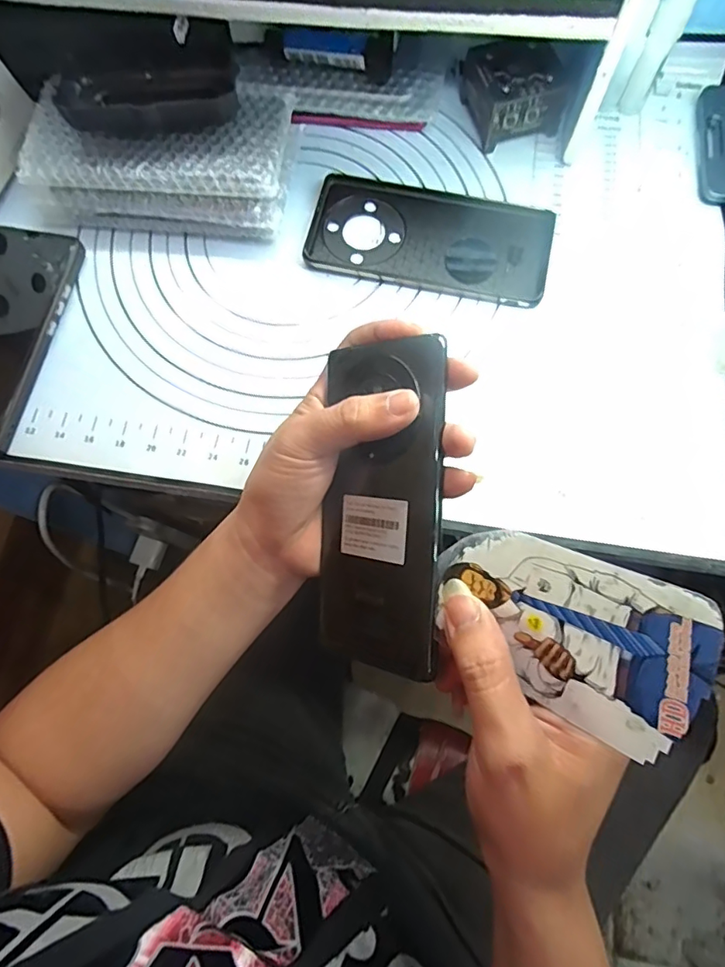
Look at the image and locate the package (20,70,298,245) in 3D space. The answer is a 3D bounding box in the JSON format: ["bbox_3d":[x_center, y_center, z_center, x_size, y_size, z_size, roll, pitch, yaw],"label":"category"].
[{"bbox_3d":[-0.134,-0.222,0.360,0.168,0.041,0.093,6,75,3],"label":"package"}]

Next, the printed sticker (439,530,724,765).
[{"bbox_3d":[0.077,0.058,0.210,0.103,0.006,0.066,19,109,41],"label":"printed sticker"}]

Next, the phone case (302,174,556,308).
[{"bbox_3d":[0.047,-0.172,0.366,0.163,0.009,0.081,13,74,5],"label":"phone case"}]

